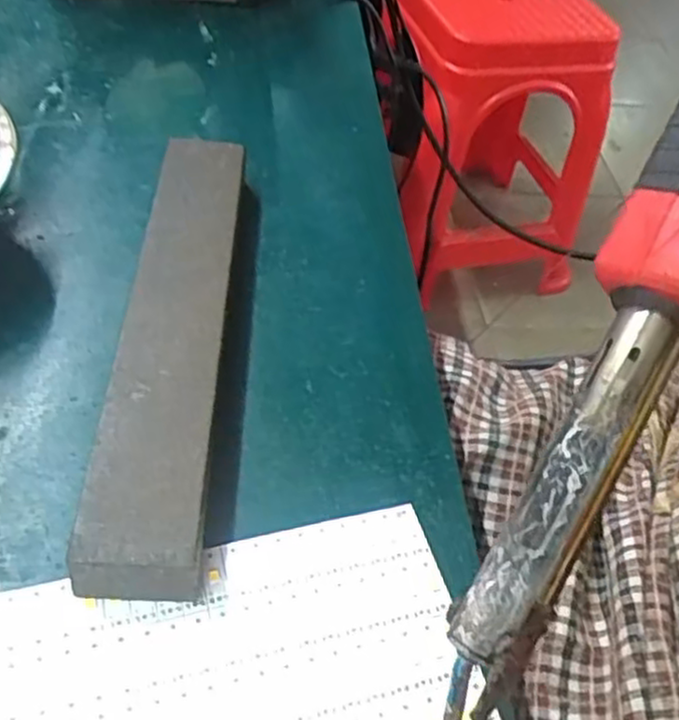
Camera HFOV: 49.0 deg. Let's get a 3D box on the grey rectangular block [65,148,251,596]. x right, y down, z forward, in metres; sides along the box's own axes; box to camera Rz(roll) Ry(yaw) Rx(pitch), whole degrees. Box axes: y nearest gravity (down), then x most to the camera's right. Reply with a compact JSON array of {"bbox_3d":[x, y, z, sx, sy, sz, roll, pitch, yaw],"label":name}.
[{"bbox_3d":[-0.053,-0.011,0.250,0.032,0.024,0.186,4,48,-6],"label":"grey rectangular block"}]

